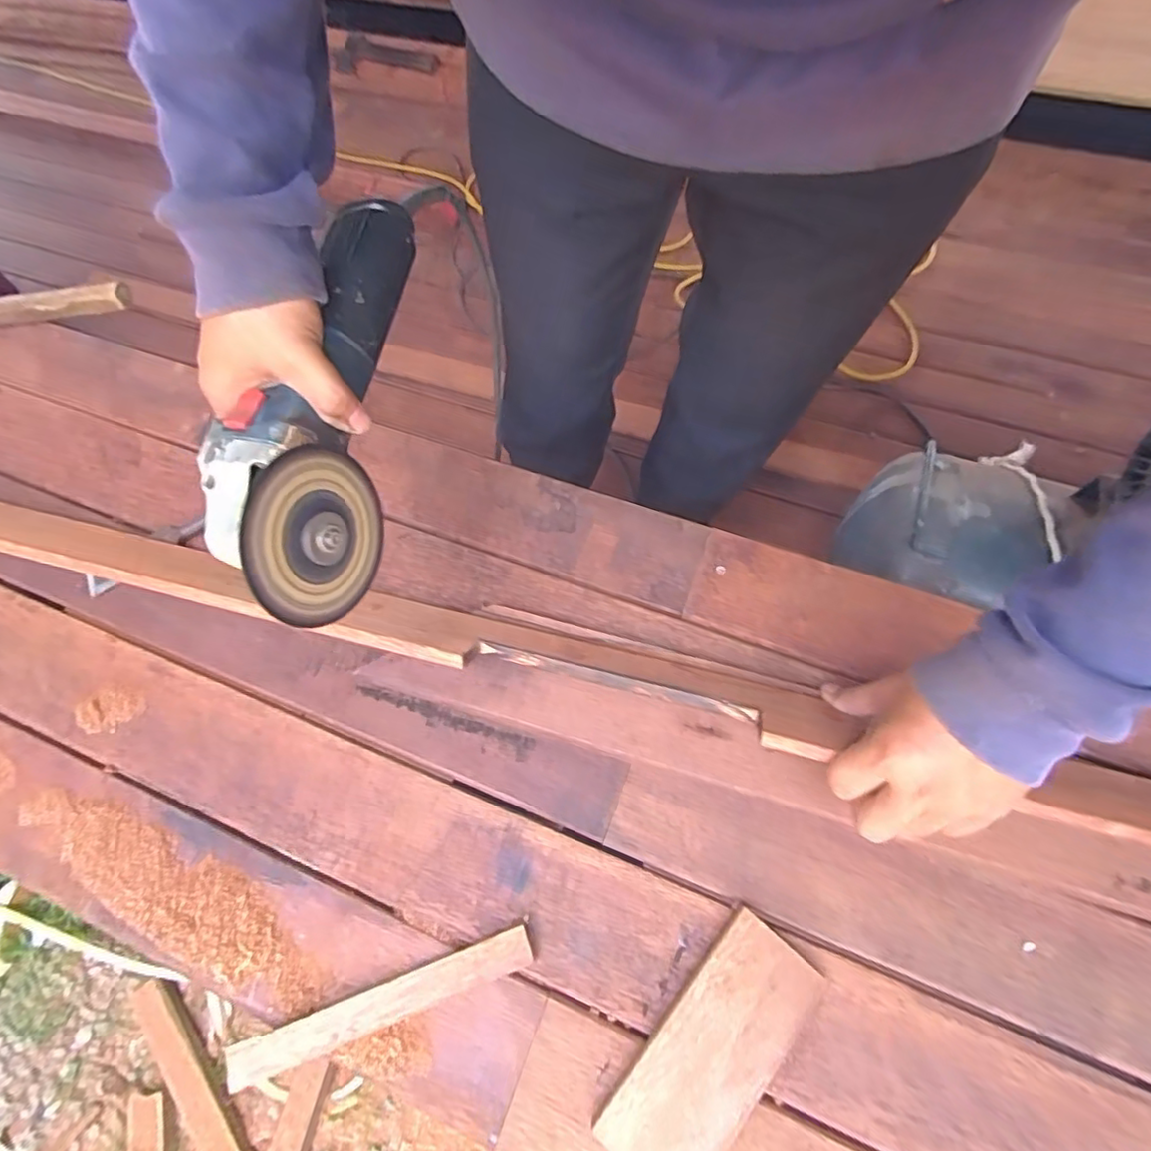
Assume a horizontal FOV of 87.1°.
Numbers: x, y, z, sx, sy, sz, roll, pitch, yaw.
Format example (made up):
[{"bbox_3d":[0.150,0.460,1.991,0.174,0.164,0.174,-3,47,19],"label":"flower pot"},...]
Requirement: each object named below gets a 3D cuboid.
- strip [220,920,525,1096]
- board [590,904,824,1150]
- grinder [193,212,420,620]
[{"bbox_3d":[-0.123,0.276,0.389,0.196,0.011,0.028,-20,65,-6],"label":"strip"},{"bbox_3d":[0.084,0.291,0.369,0.066,0.010,0.153,38,72,19],"label":"board"},{"bbox_3d":[-0.163,-0.113,0.377,0.086,0.086,0.282,4,72,6],"label":"grinder"}]

